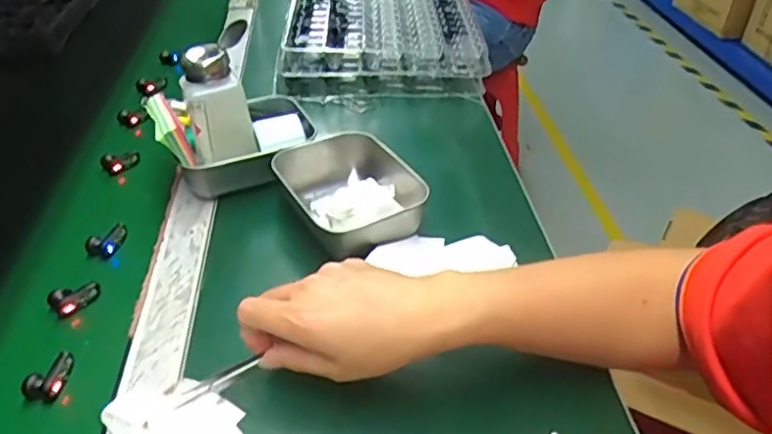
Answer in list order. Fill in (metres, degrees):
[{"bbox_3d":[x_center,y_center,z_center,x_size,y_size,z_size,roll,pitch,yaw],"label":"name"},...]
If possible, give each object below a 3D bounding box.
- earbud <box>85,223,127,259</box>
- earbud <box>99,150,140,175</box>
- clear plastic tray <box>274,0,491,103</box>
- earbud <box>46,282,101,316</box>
[{"bbox_3d":[-0.243,0.019,0.533,0.023,0.012,0.035,8,40,5],"label":"earbud"},{"bbox_3d":[-0.270,-0.057,0.623,0.038,0.014,0.025,-16,44,-22],"label":"earbud"},{"bbox_3d":[-0.013,-0.329,0.910,0.250,0.077,0.493,1,40,-4],"label":"clear plastic tray"},{"bbox_3d":[-0.244,0.063,0.481,0.036,0.015,0.020,-28,50,-32],"label":"earbud"}]

